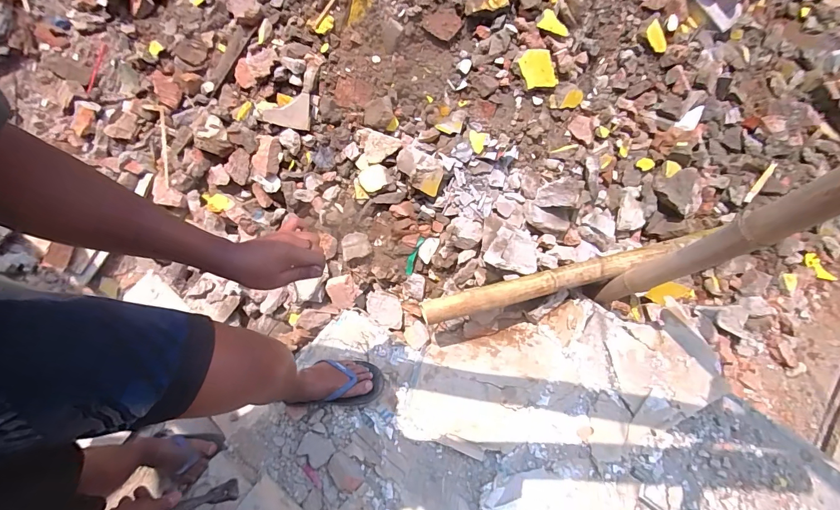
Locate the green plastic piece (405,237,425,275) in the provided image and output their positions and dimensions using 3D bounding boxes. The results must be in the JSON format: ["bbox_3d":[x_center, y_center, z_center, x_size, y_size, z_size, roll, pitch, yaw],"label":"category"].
[{"bbox_3d":[-0.019,0.003,1.121,0.024,0.019,0.124,27,111,11],"label":"green plastic piece"}]

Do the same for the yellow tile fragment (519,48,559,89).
[{"bbox_3d":[0.338,-0.529,1.095,0.099,0.007,0.114,-28,113,-4],"label":"yellow tile fragment"}]

